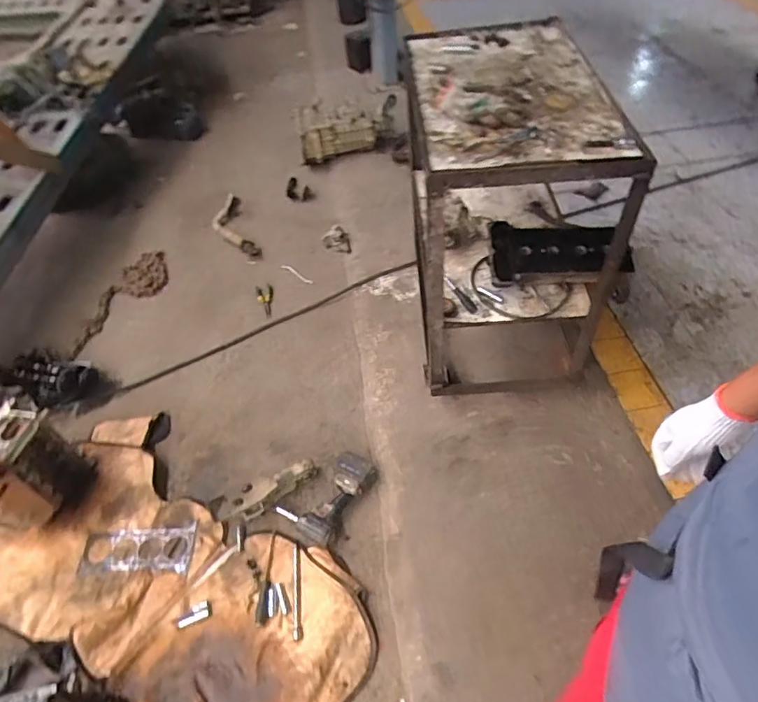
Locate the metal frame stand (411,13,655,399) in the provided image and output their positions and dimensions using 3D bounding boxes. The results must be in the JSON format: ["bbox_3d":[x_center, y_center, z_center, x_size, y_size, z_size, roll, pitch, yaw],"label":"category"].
[{"bbox_3d":[0.355,-0.363,1.527,0.475,0.853,0.672,-4,49,2],"label":"metal frame stand"}]

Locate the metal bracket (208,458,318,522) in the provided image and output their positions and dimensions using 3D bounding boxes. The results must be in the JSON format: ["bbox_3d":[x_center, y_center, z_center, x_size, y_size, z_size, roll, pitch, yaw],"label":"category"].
[{"bbox_3d":[-0.333,0.428,1.541,0.319,0.066,0.108,-18,50,-11],"label":"metal bracket"}]

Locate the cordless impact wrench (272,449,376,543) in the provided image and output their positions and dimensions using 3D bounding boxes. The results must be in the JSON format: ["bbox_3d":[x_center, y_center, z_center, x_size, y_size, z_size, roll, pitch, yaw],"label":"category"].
[{"bbox_3d":[-0.136,0.424,1.538,0.187,0.078,0.290,35,60,30],"label":"cordless impact wrench"}]

